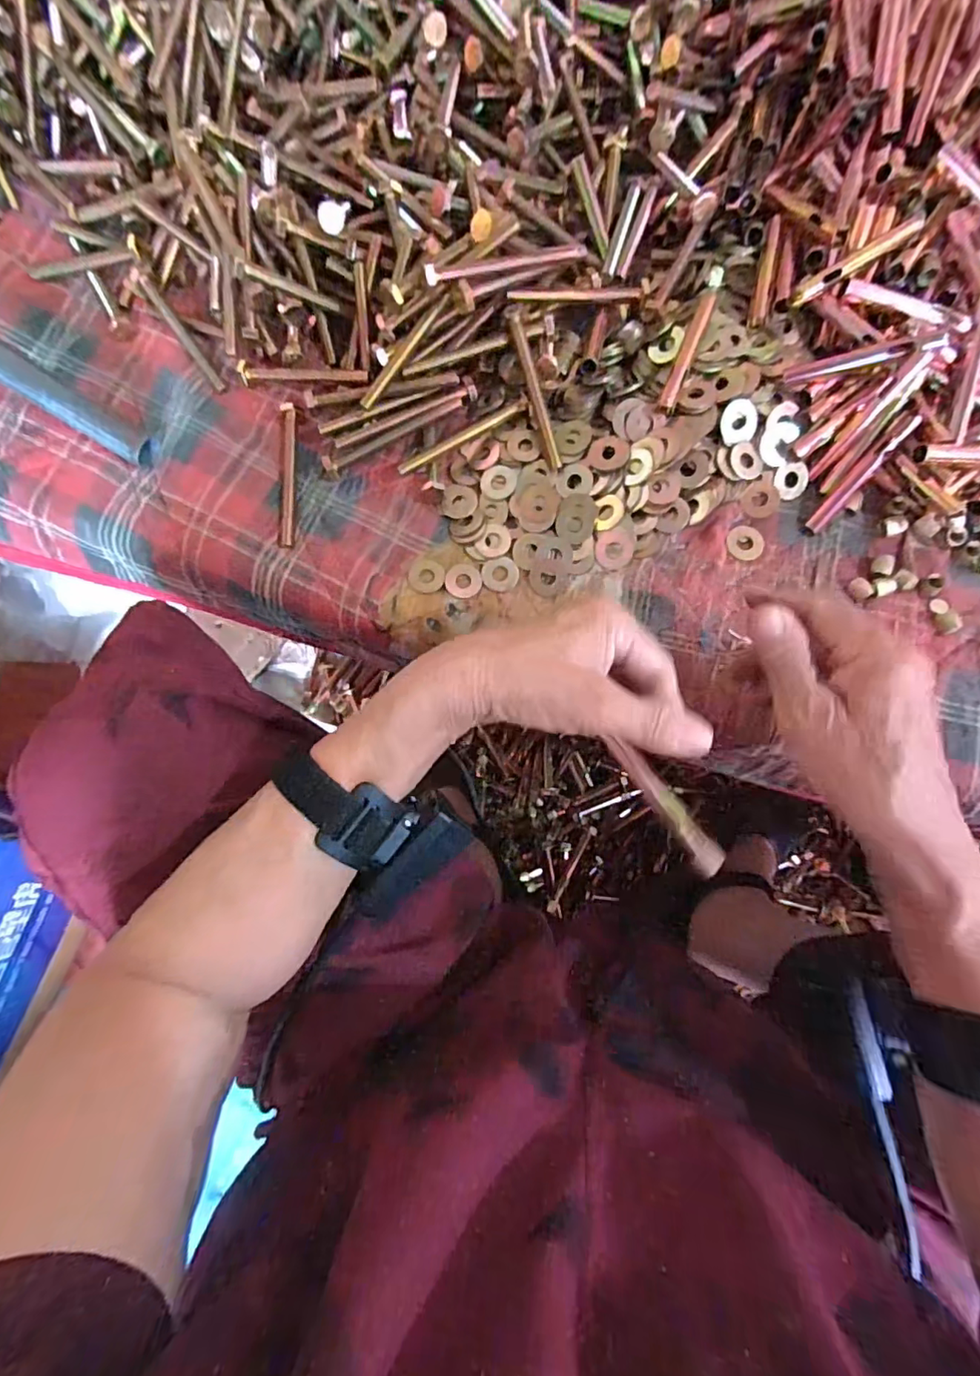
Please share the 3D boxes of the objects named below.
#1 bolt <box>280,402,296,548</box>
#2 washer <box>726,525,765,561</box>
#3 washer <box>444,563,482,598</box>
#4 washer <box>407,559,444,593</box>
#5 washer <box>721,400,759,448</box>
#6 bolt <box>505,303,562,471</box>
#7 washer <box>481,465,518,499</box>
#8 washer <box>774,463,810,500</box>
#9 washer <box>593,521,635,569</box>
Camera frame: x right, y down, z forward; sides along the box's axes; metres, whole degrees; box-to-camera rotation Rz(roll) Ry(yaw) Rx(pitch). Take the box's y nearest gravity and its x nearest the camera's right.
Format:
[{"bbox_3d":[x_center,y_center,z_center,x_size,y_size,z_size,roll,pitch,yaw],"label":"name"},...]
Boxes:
[{"bbox_3d":[-0.143,-0.150,0.385,0.009,0.006,0.105,-3,84,4],"label":"bolt"},{"bbox_3d":[0.170,-0.097,0.365,0.024,0.004,0.024,0,84,4],"label":"washer"},{"bbox_3d":[-0.018,-0.073,0.368,0.024,0.004,0.024,0,84,4],"label":"washer"},{"bbox_3d":[-0.043,-0.075,0.369,0.024,0.005,0.024,0,84,4],"label":"washer"},{"bbox_3d":[0.162,-0.173,0.356,0.024,0.004,0.025,1,107,2],"label":"washer"},{"bbox_3d":[0.030,-0.200,0.366,0.010,0.009,0.105,-16,98,3],"label":"bolt"},{"bbox_3d":[0.006,-0.143,0.378,0.025,0.004,0.025,2,85,4],"label":"washer"},{"bbox_3d":[0.201,-0.138,0.362,0.026,0.005,0.021,-42,83,-1],"label":"washer"},{"bbox_3d":[0.082,-0.092,0.358,0.025,0.006,0.027,0,84,4],"label":"washer"}]

